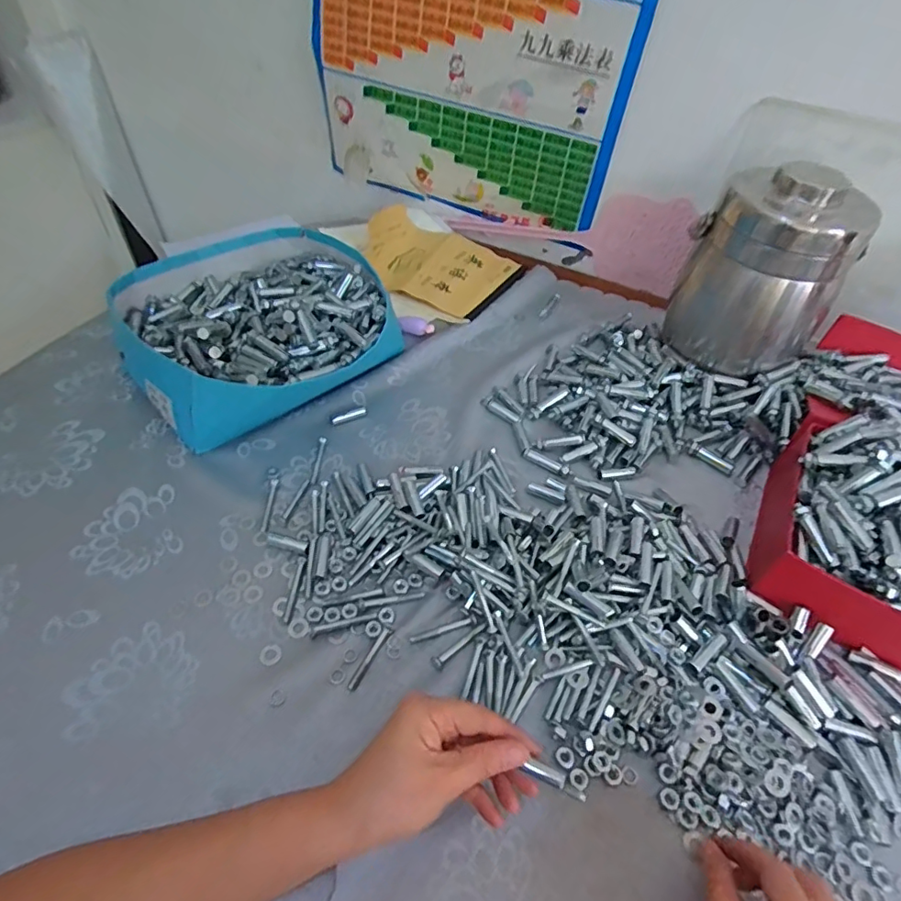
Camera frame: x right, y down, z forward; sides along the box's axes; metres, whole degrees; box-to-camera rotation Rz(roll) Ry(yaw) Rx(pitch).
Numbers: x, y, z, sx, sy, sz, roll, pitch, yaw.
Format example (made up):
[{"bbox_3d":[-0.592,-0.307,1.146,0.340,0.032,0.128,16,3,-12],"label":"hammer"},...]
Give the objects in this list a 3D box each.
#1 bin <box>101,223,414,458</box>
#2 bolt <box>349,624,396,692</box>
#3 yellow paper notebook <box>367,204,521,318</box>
[{"bbox_3d":[-0.220,-0.150,0.625,0.287,0.090,0.281,-29,57,-26],"label":"bin"},{"bbox_3d":[-0.062,0.163,0.421,0.008,0.004,0.055,25,53,17],"label":"bolt"},{"bbox_3d":[-0.034,-0.287,0.805,0.232,0.033,0.178,25,52,17],"label":"yellow paper notebook"}]

